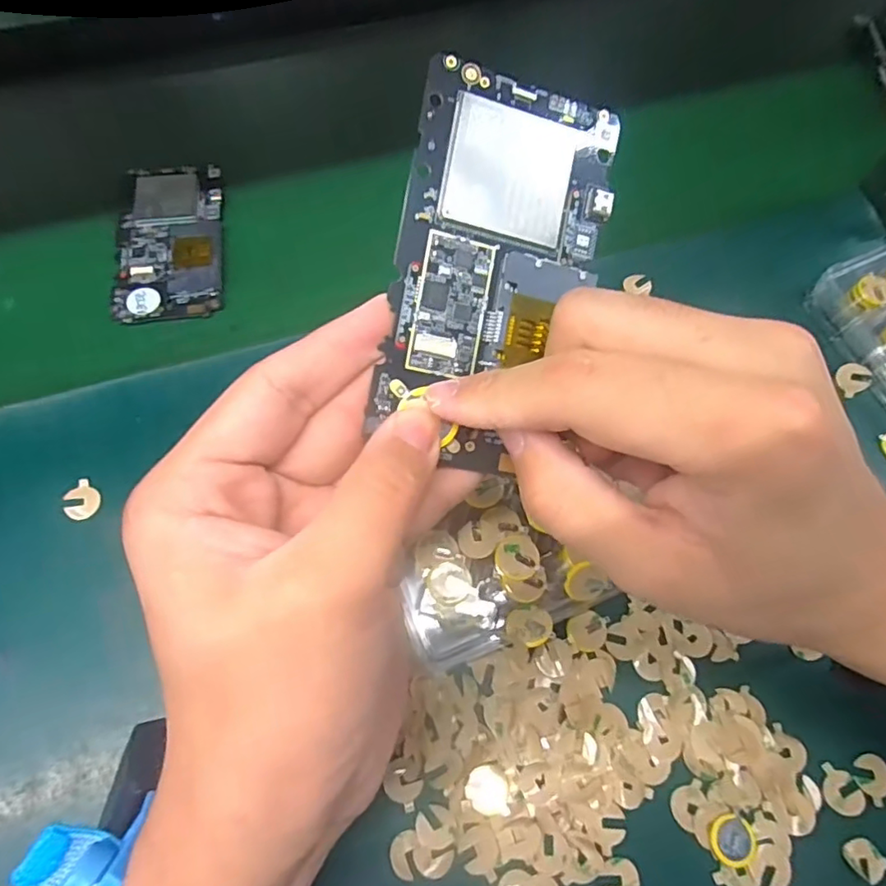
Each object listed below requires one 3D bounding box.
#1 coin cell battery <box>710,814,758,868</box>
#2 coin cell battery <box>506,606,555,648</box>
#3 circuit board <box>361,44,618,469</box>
[{"bbox_3d":[0.129,0.177,0.256,0.020,0.004,0.019,-7,67,-6],"label":"coin cell battery"},{"bbox_3d":[0.038,0.079,0.250,0.019,0.004,0.018,-20,52,5],"label":"coin cell battery"},{"bbox_3d":[0.017,-0.055,0.188,0.065,0.004,0.125,10,91,-13],"label":"circuit board"}]

